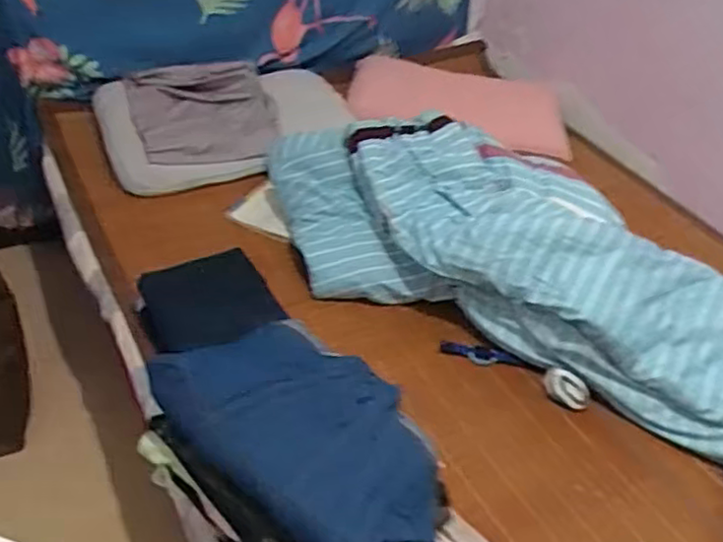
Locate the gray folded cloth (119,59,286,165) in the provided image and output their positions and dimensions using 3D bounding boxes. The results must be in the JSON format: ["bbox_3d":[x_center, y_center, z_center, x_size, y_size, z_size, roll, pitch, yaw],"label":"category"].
[{"bbox_3d":[-0.406,-0.430,1.768,0.403,0.155,0.265,-15,46,-24],"label":"gray folded cloth"}]

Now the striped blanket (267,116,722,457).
[{"bbox_3d":[0.440,0.029,1.377,1.494,0.263,0.456,26,44,20],"label":"striped blanket"}]

